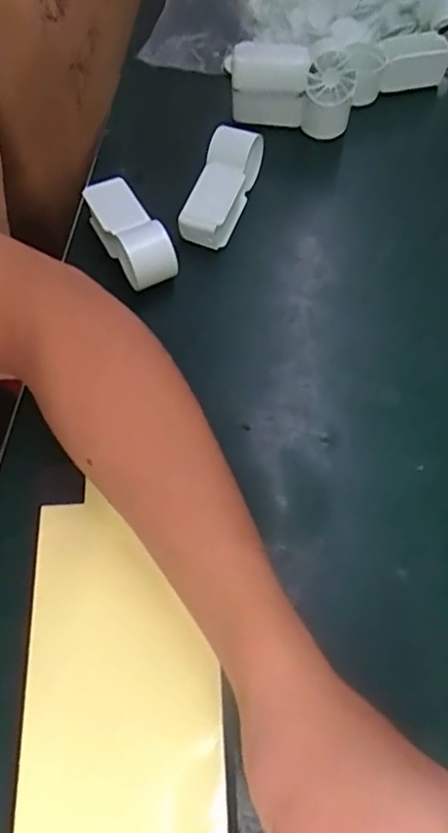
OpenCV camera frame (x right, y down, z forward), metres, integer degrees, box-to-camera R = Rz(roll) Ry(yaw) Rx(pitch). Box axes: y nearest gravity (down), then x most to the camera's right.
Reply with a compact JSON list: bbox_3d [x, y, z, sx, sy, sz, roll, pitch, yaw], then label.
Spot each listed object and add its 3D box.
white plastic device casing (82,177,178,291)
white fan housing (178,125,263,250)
[{"bbox_3d":[-0.069,-0.131,0.431,0.033,0.047,0.094,-28,67,-13],"label":"white plastic device casing"},{"bbox_3d":[-0.001,-0.166,0.435,0.034,0.034,0.088,20,78,9],"label":"white fan housing"}]

